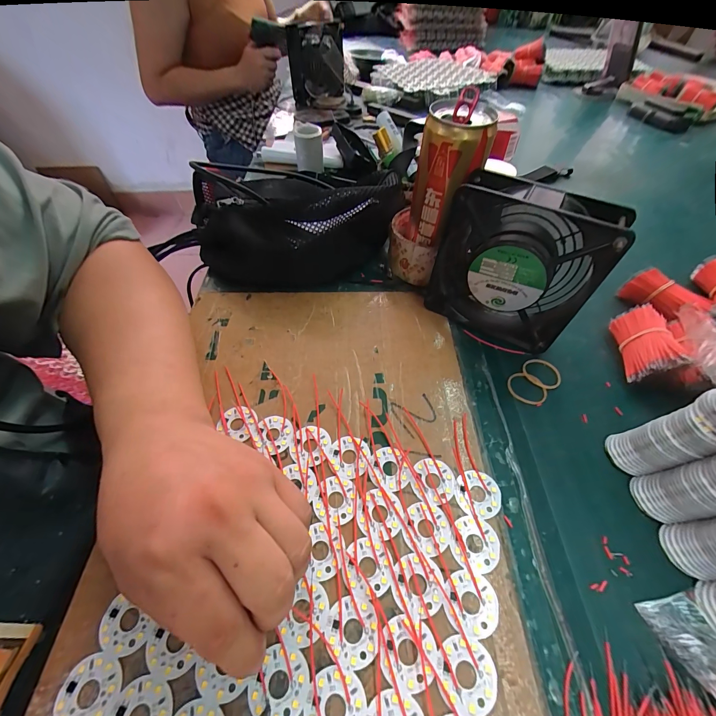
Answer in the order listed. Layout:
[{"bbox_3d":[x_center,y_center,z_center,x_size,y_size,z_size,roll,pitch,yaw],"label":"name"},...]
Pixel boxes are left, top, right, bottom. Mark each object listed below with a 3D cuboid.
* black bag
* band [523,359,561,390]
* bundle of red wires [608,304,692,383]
[{"bbox_3d":[-0.064,-0.138,0.338,0.237,0.075,0.116,-7,54,-5],"label":"black bag"},{"bbox_3d":[0.163,0.013,0.276,0.031,0.004,0.030,0,54,0],"label":"band"},{"bbox_3d":[0.249,-0.011,0.271,0.033,0.040,0.070,11,55,8],"label":"bundle of red wires"}]

